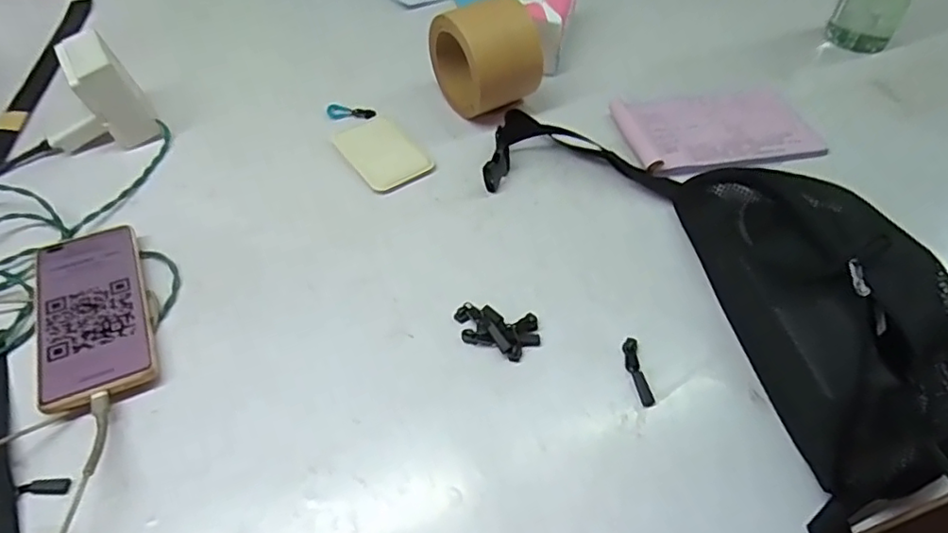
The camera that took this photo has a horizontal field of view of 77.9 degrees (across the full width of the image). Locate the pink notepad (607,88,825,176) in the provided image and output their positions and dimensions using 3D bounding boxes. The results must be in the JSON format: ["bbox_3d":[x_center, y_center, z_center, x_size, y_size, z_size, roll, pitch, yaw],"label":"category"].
[{"bbox_3d":[0.253,-0.144,0.607,0.196,0.014,0.119,-8,50,-6],"label":"pink notepad"}]

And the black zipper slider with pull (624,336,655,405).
[{"bbox_3d":[0.121,0.077,0.436,0.013,0.009,0.054,-5,50,-3],"label":"black zipper slider with pull"}]

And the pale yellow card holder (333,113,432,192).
[{"bbox_3d":[-0.095,-0.117,0.599,0.069,0.005,0.104,-30,56,-22],"label":"pale yellow card holder"}]

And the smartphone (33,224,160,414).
[{"bbox_3d":[-0.303,0.035,0.466,0.078,0.015,0.170,-21,53,-16],"label":"smartphone"}]

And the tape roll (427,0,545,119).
[{"bbox_3d":[0.011,-0.217,0.605,0.073,0.113,0.111,-25,54,-19],"label":"tape roll"}]

